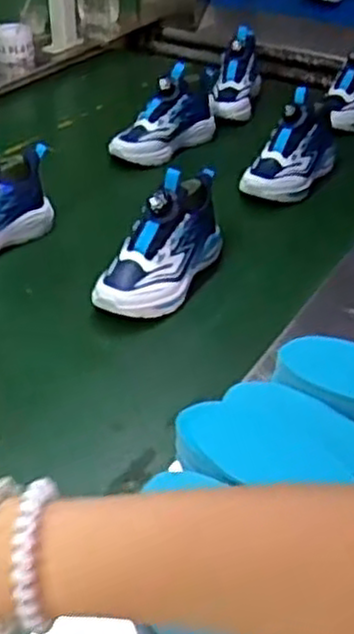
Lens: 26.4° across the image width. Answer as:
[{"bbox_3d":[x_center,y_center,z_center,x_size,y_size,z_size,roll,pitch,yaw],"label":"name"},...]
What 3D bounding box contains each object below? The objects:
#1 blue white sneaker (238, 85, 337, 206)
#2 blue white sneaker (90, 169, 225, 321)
[{"bbox_3d":[0.170,-0.248,1.118,0.083,0.102,0.162,27,46,27],"label":"blue white sneaker"},{"bbox_3d":[-0.014,-0.089,0.910,0.084,0.124,0.204,22,44,23],"label":"blue white sneaker"}]

